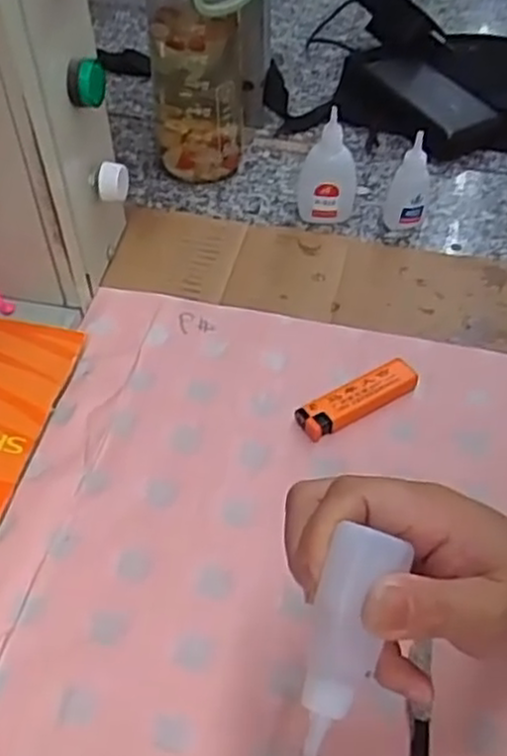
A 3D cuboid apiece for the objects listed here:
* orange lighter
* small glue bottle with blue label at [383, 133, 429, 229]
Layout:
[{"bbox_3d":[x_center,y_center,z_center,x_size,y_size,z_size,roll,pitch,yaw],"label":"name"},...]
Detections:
[{"bbox_3d":[0.066,0.013,0.480,0.080,0.015,0.024,-22,54,-20],"label":"orange lighter"},{"bbox_3d":[0.121,-0.153,0.589,0.030,0.078,0.029,11,49,7],"label":"small glue bottle with blue label"}]

